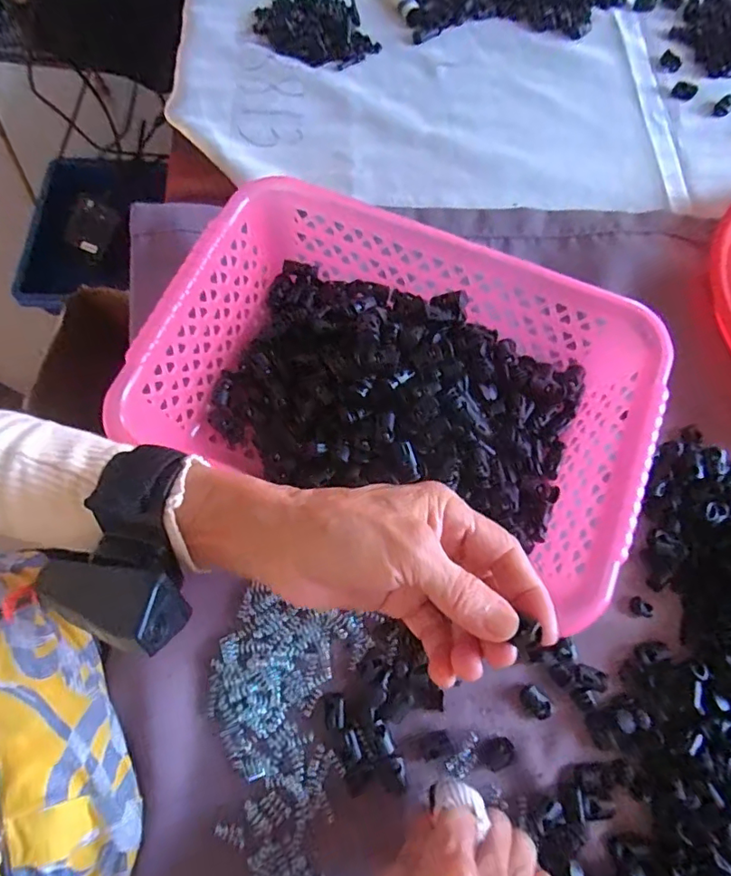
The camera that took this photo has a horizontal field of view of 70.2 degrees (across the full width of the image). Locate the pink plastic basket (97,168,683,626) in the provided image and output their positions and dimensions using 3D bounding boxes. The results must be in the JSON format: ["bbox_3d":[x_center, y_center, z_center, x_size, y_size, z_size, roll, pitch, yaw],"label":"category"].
[{"bbox_3d":[0.022,-0.033,0.353,0.309,0.075,0.205,22,73,6],"label":"pink plastic basket"}]

